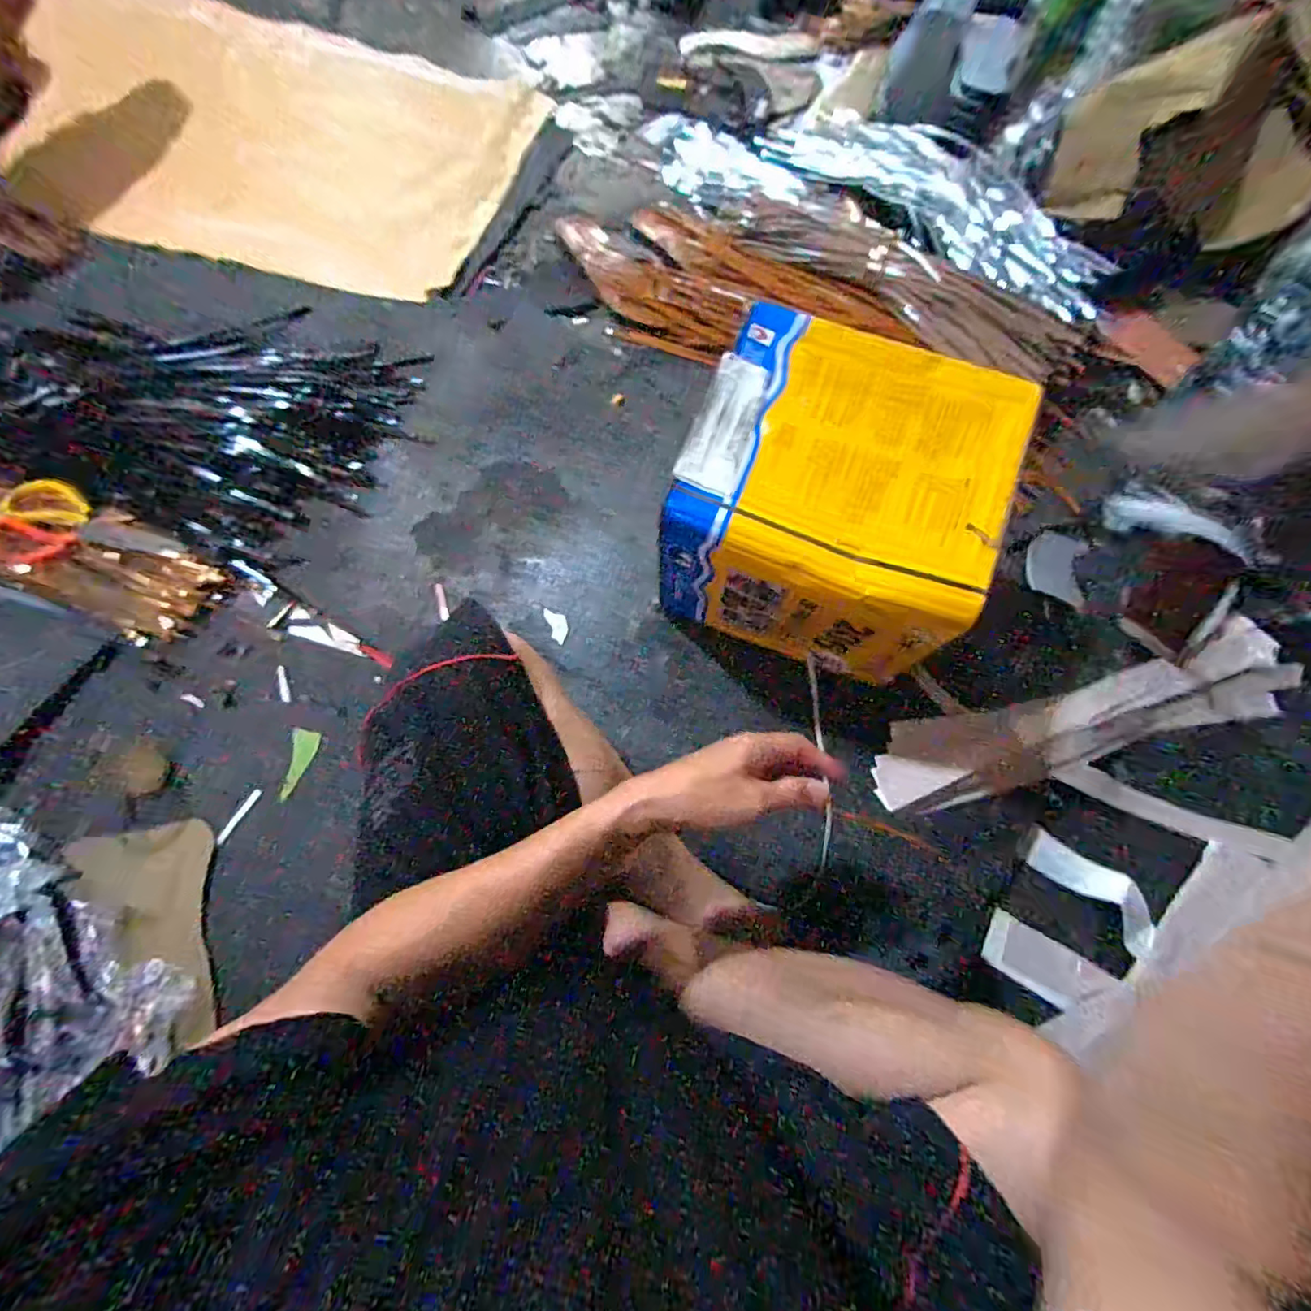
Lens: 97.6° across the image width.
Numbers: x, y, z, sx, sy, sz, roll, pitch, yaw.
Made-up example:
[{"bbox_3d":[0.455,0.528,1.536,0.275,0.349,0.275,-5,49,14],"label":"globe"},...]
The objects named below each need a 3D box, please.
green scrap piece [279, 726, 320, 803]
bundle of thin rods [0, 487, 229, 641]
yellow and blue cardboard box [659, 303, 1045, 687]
[{"bbox_3d":[-0.393,0.121,0.627,0.024,0.014,0.078,20,88,6],"label":"green scrap piece"},{"bbox_3d":[-0.731,-0.125,0.685,0.394,0.046,0.106,18,73,8],"label":"bundle of thin rods"},{"bbox_3d":[0.170,-0.143,0.568,0.261,0.216,0.226,20,74,1],"label":"yellow and blue cardboard box"}]

